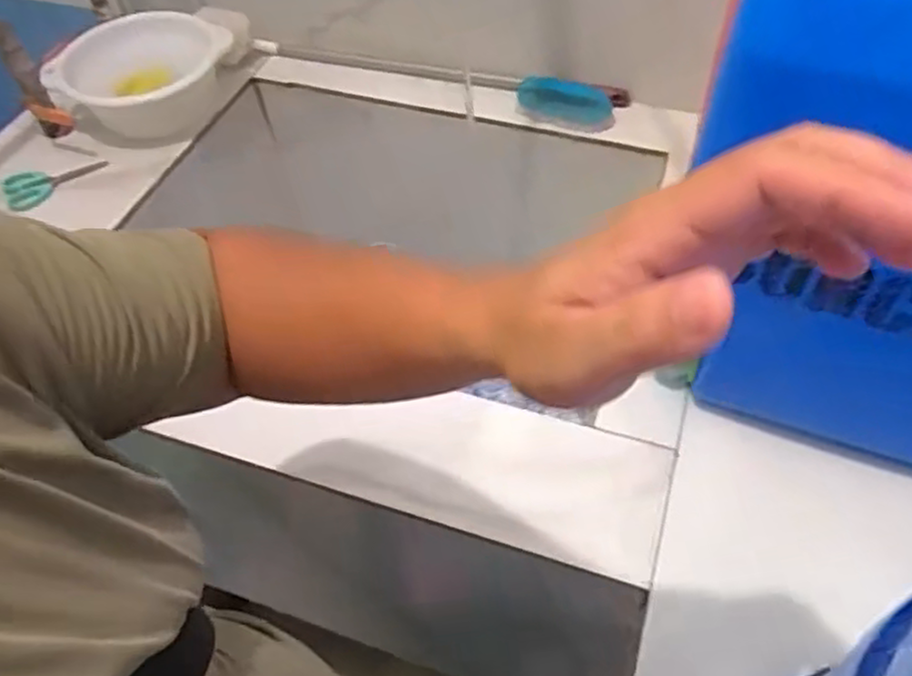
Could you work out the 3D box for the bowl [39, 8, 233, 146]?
[{"bbox_3d":[-0.415,-0.348,0.978,0.237,0.088,0.191,-14,53,-7],"label":"bowl"}]

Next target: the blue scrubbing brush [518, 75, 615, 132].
[{"bbox_3d":[0.137,-0.299,0.923,0.125,0.048,0.051,20,56,18],"label":"blue scrubbing brush"}]

